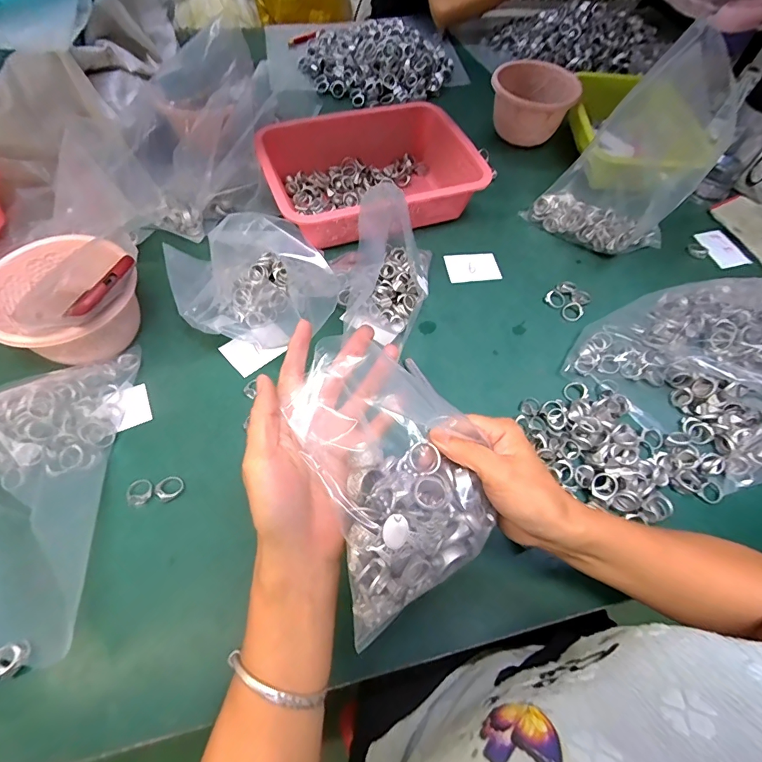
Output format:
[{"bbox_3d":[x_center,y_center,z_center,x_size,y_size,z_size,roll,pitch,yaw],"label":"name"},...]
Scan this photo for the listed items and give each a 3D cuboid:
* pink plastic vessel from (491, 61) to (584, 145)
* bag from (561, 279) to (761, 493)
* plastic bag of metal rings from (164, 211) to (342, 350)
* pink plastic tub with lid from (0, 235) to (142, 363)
[{"bbox_3d":[0.265,-0.491,0.764,0.144,0.083,0.144,26,60,12],"label":"pink plastic vessel"},{"bbox_3d":[0.402,-0.048,0.461,0.274,0.165,0.247,-25,63,-19],"label":"bag"},{"bbox_3d":[-0.155,-0.122,0.538,0.185,0.061,0.191,-24,62,-18],"label":"plastic bag of metal rings"},{"bbox_3d":[-0.342,-0.081,0.484,0.144,0.090,0.143,2,58,-3],"label":"pink plastic tub with lid"}]

